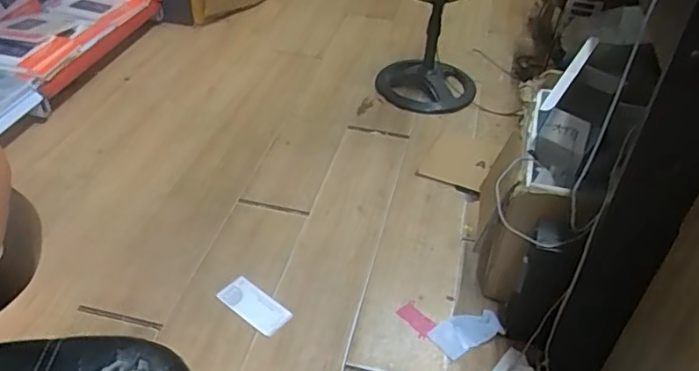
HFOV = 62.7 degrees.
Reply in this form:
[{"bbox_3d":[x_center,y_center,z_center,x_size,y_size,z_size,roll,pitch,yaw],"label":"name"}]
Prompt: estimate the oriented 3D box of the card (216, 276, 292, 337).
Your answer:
[{"bbox_3d":[-0.200,0.249,1.200,0.155,0.006,0.072,31,54,24],"label":"card"}]

